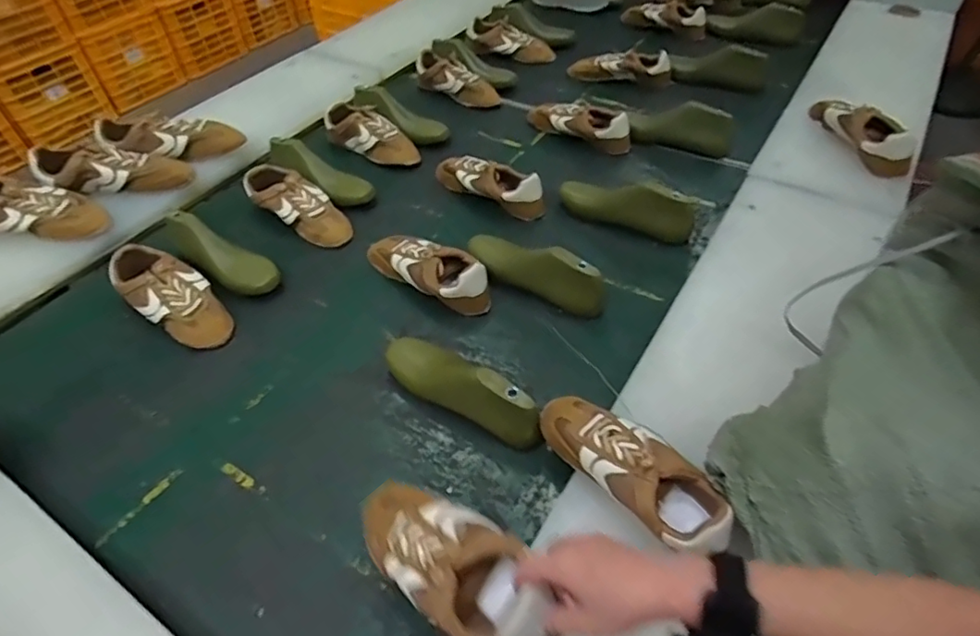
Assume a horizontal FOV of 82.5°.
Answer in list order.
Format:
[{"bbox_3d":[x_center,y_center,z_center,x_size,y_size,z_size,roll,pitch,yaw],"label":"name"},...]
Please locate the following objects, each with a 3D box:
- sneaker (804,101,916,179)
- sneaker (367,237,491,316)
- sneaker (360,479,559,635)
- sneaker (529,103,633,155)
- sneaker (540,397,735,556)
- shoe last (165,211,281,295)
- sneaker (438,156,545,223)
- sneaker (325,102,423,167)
[{"bbox_3d":[0.668,-0.333,0.996,0.085,0.066,0.241,-8,46,-3],"label":"sneaker"},{"bbox_3d":[-0.097,-0.080,0.862,0.230,0.063,0.094,23,53,21],"label":"sneaker"},{"bbox_3d":[-0.035,0.224,0.510,0.218,0.073,0.090,22,51,38],"label":"sneaker"},{"bbox_3d":[0.183,-0.398,1.143,0.232,0.081,0.091,32,56,30],"label":"sneaker"},{"bbox_3d":[0.147,0.151,0.582,0.079,0.067,0.218,-30,54,-23],"label":"sneaker"},{"bbox_3d":[-0.428,-0.108,0.894,0.225,0.075,0.080,33,57,28],"label":"shoe last"},{"bbox_3d":[-0.007,-0.246,1.003,0.224,0.070,0.069,33,57,28],"label":"sneaker"},{"bbox_3d":[-0.231,-0.365,1.117,0.219,0.069,0.084,24,53,22],"label":"sneaker"}]

